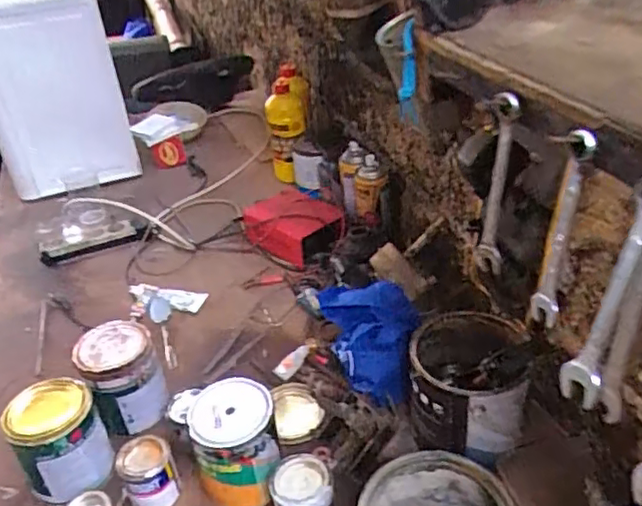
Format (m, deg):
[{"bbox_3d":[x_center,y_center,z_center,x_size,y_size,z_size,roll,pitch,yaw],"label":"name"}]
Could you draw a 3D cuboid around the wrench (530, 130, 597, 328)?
[{"bbox_3d":[0.153,-0.013,0.398,0.017,0.141,0.015,-20,38,-22],"label":"wrench"}]

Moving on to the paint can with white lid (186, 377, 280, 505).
[{"bbox_3d":[-0.107,0.248,0.799,0.099,0.135,0.099,-4,35,3],"label":"paint can with white lid"}]

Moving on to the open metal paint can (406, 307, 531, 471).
[{"bbox_3d":[0.188,0.167,0.803,0.138,0.122,0.150,-3,35,2],"label":"open metal paint can"}]

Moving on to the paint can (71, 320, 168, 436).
[{"bbox_3d":[-0.288,0.181,0.911,0.104,0.122,0.111,-4,35,3],"label":"paint can"}]

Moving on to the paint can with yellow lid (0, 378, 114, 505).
[{"bbox_3d":[-0.340,0.255,0.824,0.107,0.145,0.107,-3,35,2],"label":"paint can with yellow lid"}]

